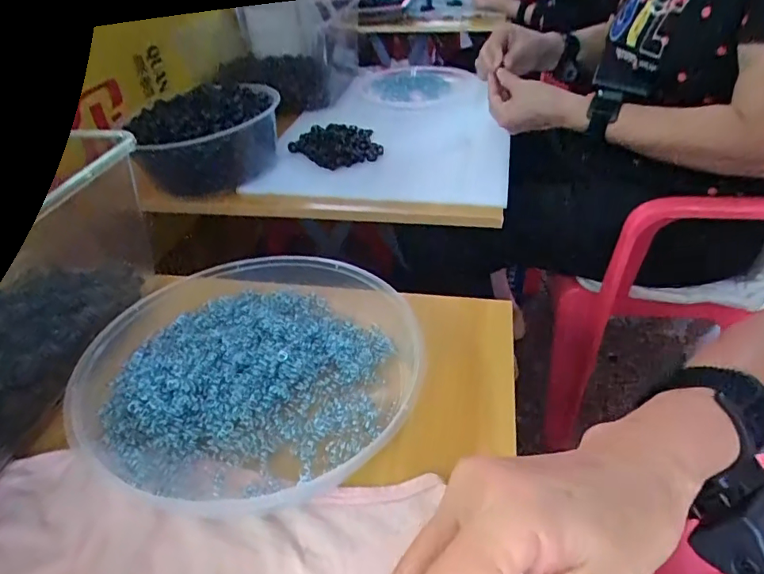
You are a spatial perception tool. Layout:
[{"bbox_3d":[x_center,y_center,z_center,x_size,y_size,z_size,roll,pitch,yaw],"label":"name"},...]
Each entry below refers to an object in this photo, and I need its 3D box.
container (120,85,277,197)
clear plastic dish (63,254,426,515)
[{"bbox_3d":[-0.245,-0.220,0.753,0.184,0.099,0.207,-6,40,-5],"label":"container"},{"bbox_3d":[-0.092,0.052,0.371,0.231,0.028,0.211,-1,40,1],"label":"clear plastic dish"}]

